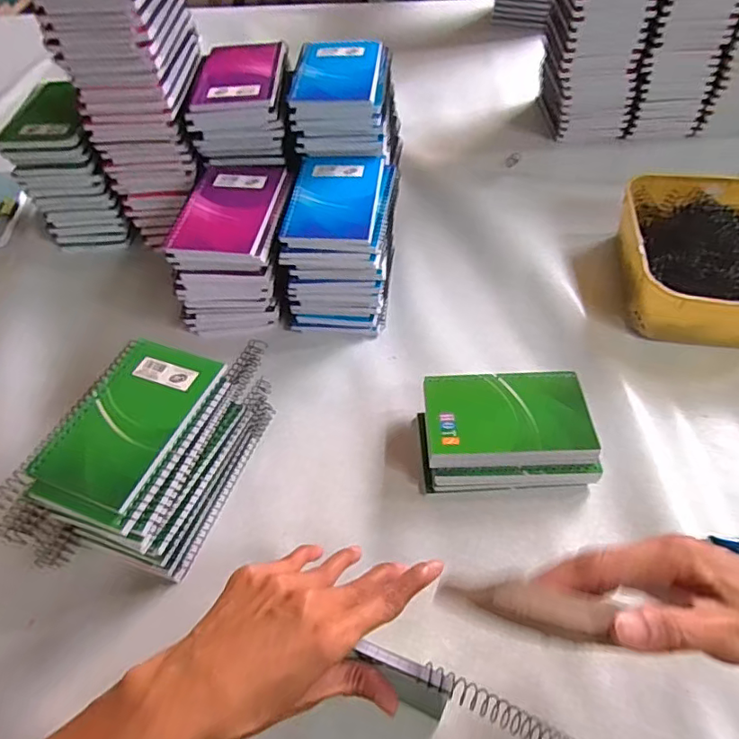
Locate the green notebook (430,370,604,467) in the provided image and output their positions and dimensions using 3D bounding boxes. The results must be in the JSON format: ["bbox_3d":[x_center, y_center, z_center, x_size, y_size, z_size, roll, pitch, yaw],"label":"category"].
[{"bbox_3d":[0.112,0.038,0.444,0.128,0.013,0.085,0,51,3],"label":"green notebook"}]

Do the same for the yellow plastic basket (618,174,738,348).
[{"bbox_3d":[0.339,-0.113,0.545,0.166,0.069,0.210,8,52,11],"label":"yellow plastic basket"}]

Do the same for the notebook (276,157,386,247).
[{"bbox_3d":[-0.032,-0.165,0.512,0.084,0.013,0.132,3,52,5],"label":"notebook"}]

